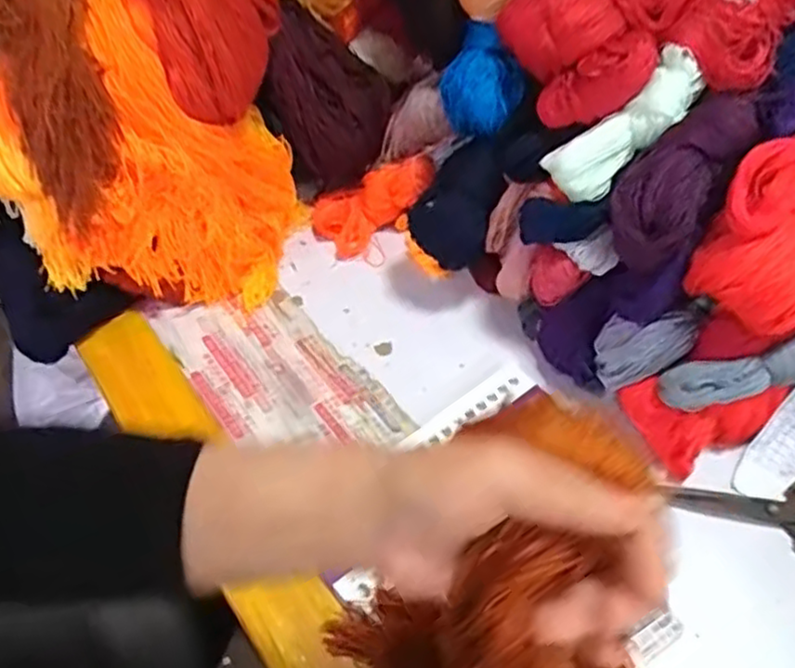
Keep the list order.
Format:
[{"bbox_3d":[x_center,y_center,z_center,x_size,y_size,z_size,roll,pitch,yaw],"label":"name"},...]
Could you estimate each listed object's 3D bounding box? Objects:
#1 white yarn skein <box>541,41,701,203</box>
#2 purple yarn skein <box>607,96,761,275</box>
[{"bbox_3d":[0.179,-0.158,0.540,0.132,0.032,0.050,-42,59,11],"label":"white yarn skein"},{"bbox_3d":[0.208,-0.117,0.510,0.065,0.046,0.147,35,89,22],"label":"purple yarn skein"}]

